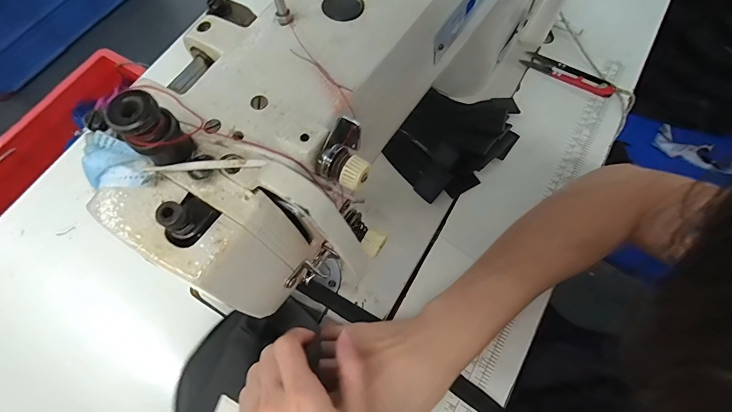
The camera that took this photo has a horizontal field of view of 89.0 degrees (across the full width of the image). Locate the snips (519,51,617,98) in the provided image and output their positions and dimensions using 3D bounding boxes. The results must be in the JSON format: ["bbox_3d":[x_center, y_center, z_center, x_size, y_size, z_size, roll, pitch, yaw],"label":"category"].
[{"bbox_3d":[0.229,-0.150,0.424,0.103,0.011,0.022,31,72,15],"label":"snips"}]

